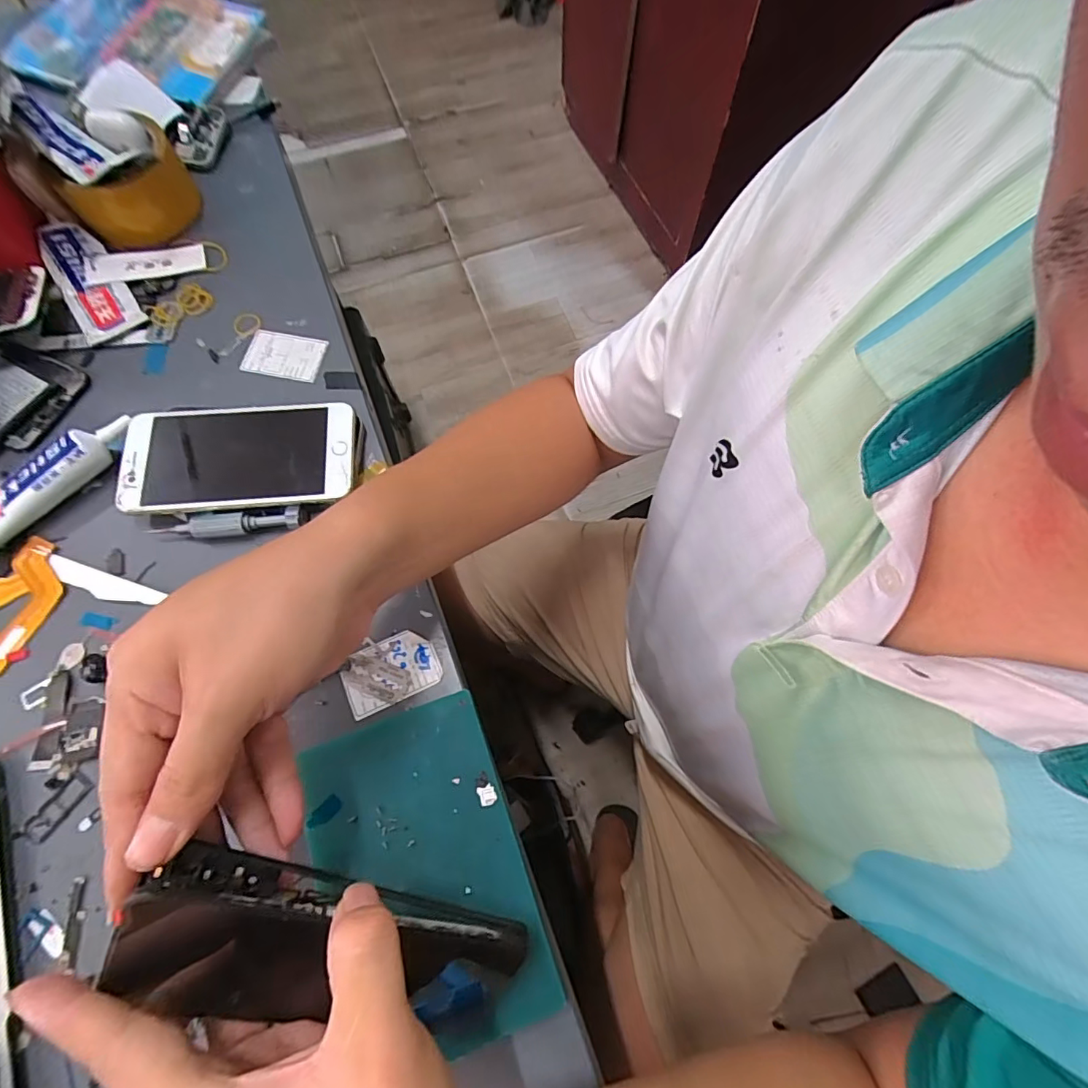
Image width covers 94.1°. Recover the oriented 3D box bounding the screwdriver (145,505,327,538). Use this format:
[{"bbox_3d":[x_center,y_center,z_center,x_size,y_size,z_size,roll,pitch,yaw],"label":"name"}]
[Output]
[{"bbox_3d":[-0.212,-0.013,0.348,0.113,0.013,0.014,-8,70,-1],"label":"screwdriver"}]

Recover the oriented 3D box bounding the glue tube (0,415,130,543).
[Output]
[{"bbox_3d":[-0.348,-0.040,0.349,0.134,0.026,0.037,-43,75,-13],"label":"glue tube"}]

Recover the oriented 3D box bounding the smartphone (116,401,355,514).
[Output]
[{"bbox_3d":[-0.214,-0.063,0.355,0.156,0.007,0.077,-5,71,-3],"label":"smartphone"}]

